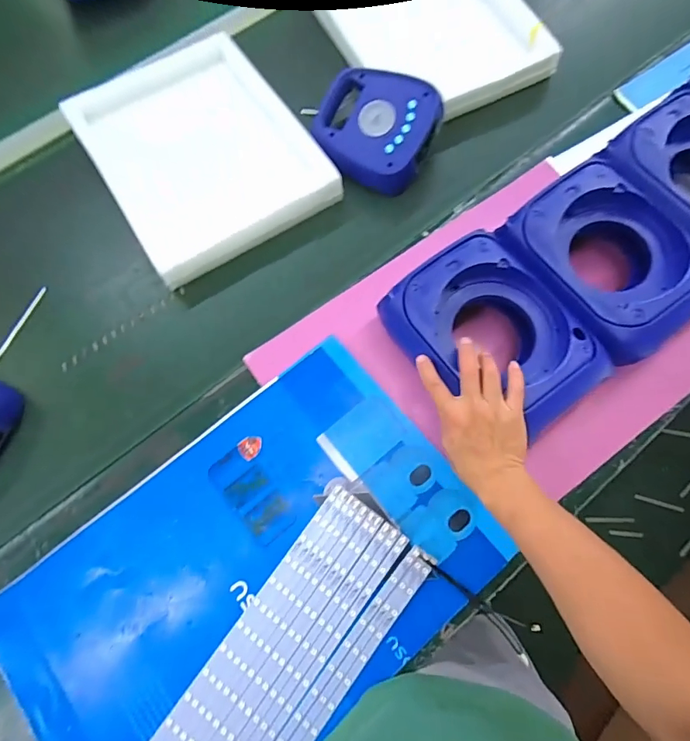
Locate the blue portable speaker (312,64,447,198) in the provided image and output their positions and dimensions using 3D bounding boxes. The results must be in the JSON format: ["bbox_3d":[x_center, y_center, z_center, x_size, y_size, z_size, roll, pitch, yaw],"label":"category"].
[{"bbox_3d":[0.041,-0.352,0.641,0.167,0.062,0.156,30,75,9],"label":"blue portable speaker"}]

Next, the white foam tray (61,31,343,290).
[{"bbox_3d":[-0.213,-0.325,0.649,0.273,0.045,0.355,-31,75,-9],"label":"white foam tray"}]

